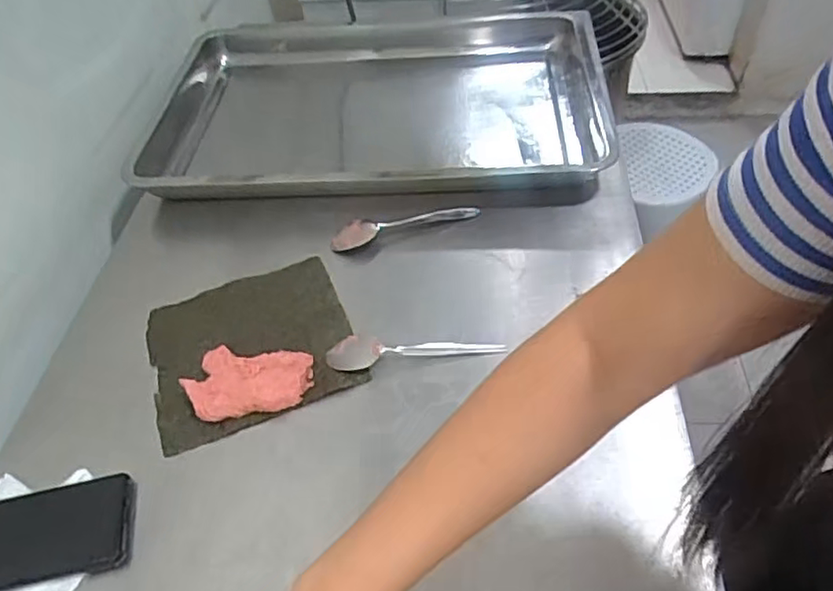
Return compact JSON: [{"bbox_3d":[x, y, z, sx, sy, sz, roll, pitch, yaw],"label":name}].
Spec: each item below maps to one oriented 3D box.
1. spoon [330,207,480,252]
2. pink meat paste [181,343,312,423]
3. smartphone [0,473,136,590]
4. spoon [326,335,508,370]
[{"bbox_3d":[-0.013,-0.084,0.717,0.174,0.016,0.035,-13,46,-6],"label":"spoon"},{"bbox_3d":[-0.156,0.078,0.576,0.107,0.032,0.069,1,47,8],"label":"pink meat paste"},{"bbox_3d":[-0.314,0.194,0.500,0.162,0.008,0.078,-8,49,-11],"label":"smartphone"},{"bbox_3d":[-0.001,0.050,0.602,0.170,0.012,0.034,-5,46,2],"label":"spoon"}]

